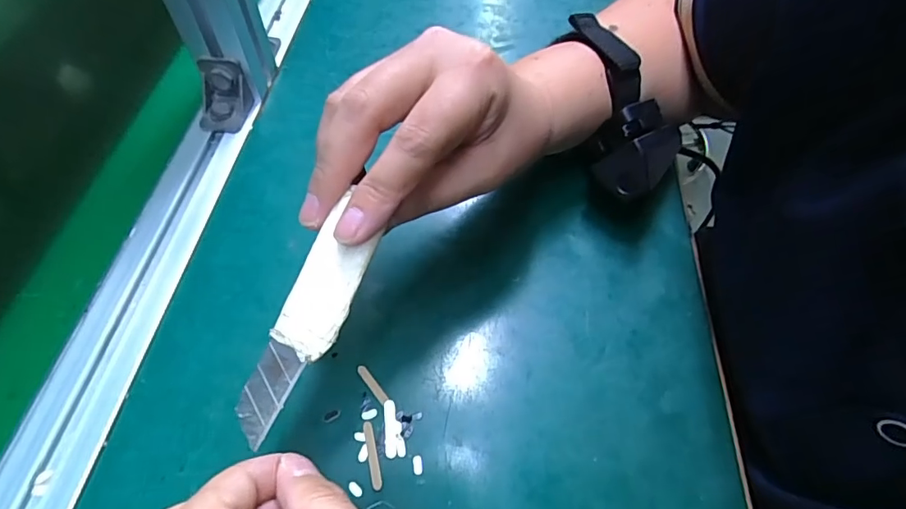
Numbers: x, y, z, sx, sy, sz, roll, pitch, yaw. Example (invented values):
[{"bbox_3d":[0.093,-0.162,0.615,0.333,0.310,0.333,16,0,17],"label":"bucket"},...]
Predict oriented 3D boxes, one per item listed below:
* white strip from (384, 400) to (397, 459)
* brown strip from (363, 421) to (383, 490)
[{"bbox_3d":[-0.030,0.082,0.230,0.006,0.004,0.026,-4,57,-4],"label":"white strip"},{"bbox_3d":[-0.038,0.093,0.224,0.005,0.004,0.030,-13,58,-9],"label":"brown strip"}]

